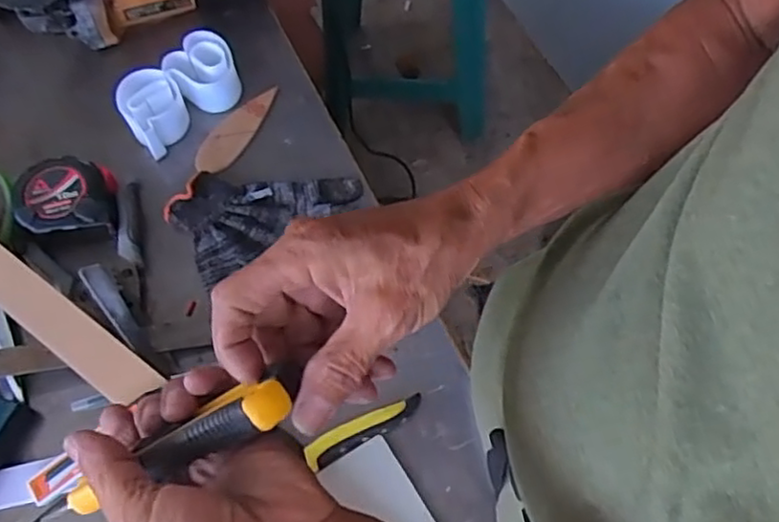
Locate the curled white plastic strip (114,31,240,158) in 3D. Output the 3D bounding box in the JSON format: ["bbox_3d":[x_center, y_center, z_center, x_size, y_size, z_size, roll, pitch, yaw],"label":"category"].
[{"bbox_3d":[-0.208,-0.170,0.660,0.126,0.039,0.067,-41,69,-19],"label":"curled white plastic strip"}]

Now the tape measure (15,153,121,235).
[{"bbox_3d":[-0.293,-0.057,0.607,0.082,0.037,0.071,-6,63,-3],"label":"tape measure"}]

